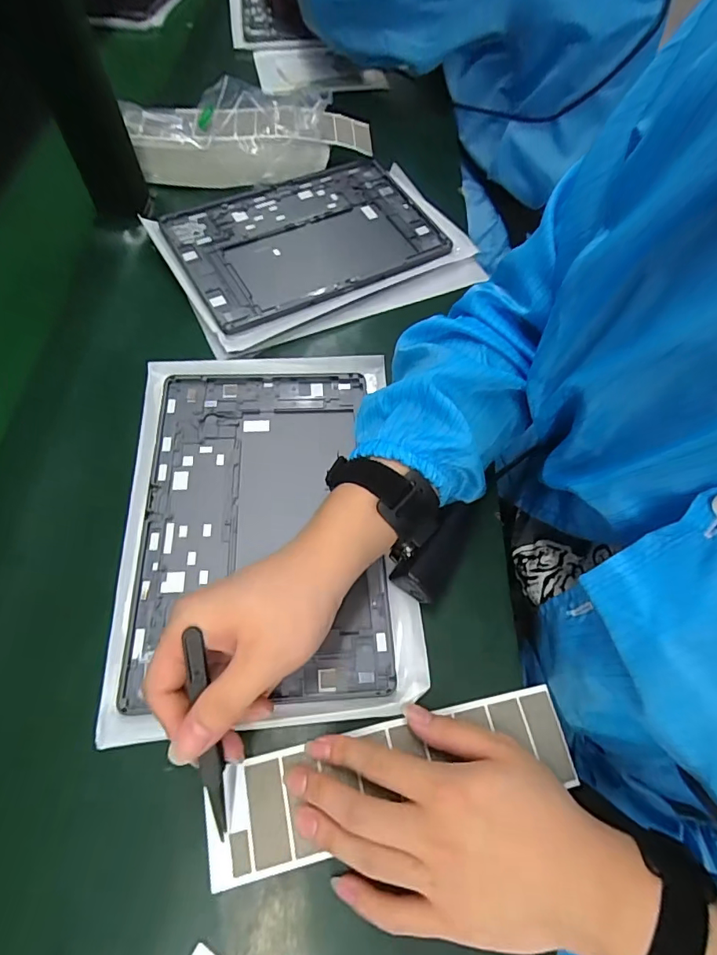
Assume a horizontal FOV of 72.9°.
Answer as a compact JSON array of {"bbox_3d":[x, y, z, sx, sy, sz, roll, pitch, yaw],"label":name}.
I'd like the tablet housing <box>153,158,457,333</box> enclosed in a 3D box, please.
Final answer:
[{"bbox_3d":[-0.054,-0.250,0.501,0.252,0.012,0.177,-25,66,-16],"label":"tablet housing"}]

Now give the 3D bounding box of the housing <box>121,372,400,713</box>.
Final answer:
[{"bbox_3d":[-0.070,0.027,0.358,0.166,0.012,0.252,-2,62,-5],"label":"housing"}]

